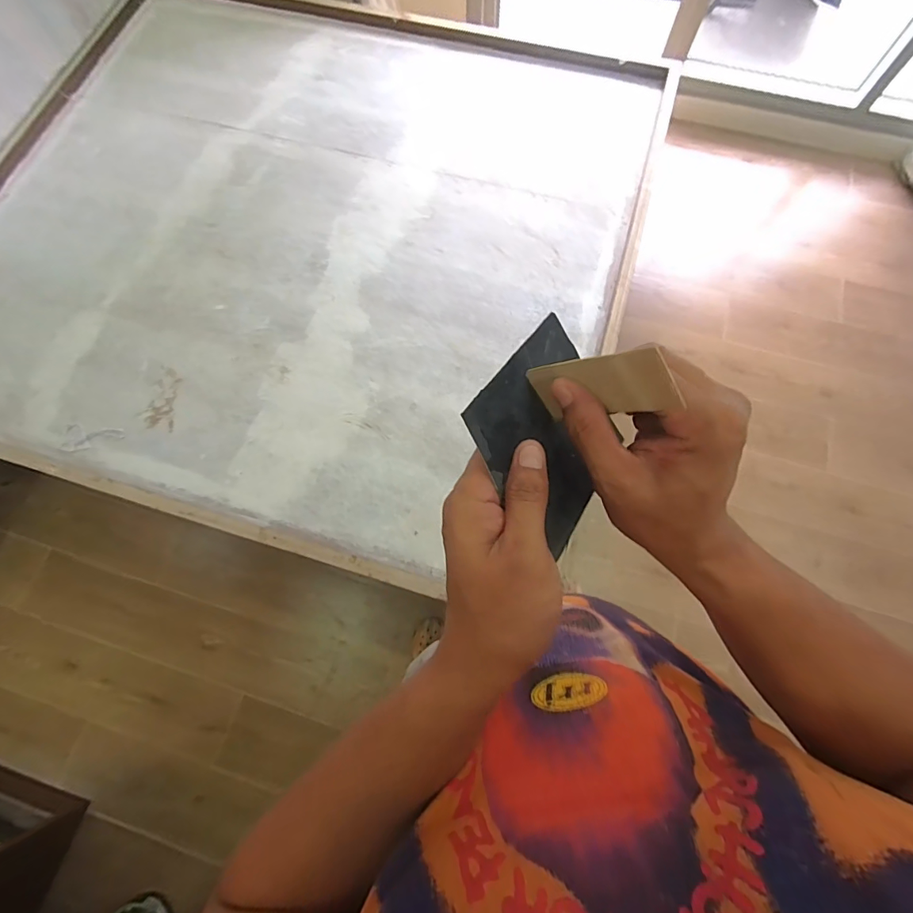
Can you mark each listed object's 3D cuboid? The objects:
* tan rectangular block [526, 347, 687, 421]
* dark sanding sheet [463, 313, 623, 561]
[{"bbox_3d":[0.075,-0.037,0.239,0.006,0.086,0.037,-49,115,-22],"label":"tan rectangular block"},{"bbox_3d":[0.062,-0.016,0.284,0.110,0.006,0.133,58,46,-21],"label":"dark sanding sheet"}]

